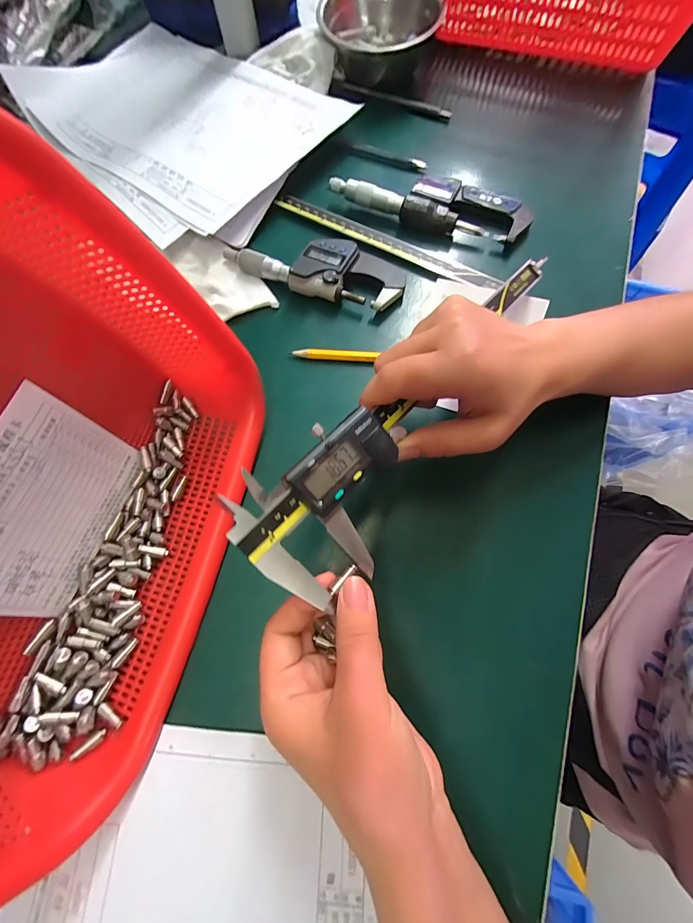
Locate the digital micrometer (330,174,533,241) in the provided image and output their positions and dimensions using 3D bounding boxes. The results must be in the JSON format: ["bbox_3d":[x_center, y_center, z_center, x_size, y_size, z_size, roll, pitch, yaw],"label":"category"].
[{"bbox_3d":[0.079,-0.246,0.331,0.177,0.023,0.054,23,73,9],"label":"digital micrometer"}]

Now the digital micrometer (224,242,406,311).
[{"bbox_3d":[-0.027,-0.172,0.305,0.156,0.021,0.055,16,72,7],"label":"digital micrometer"}]

